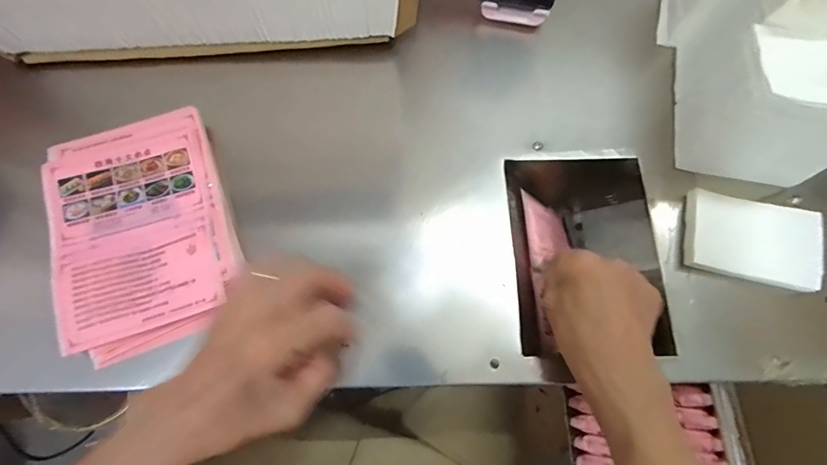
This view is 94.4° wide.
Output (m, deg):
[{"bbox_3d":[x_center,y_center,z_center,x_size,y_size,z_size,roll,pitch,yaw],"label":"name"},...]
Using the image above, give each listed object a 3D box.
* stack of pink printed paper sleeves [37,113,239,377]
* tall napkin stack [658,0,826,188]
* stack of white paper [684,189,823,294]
[{"bbox_3d":[-0.222,-0.004,0.312,0.134,0.014,0.187,-22,75,-7],"label":"stack of pink printed paper sleeves"},{"bbox_3d":[0.302,-0.161,0.310,0.116,0.114,0.210,8,74,2],"label":"tall napkin stack"},{"bbox_3d":[0.284,0.007,0.326,0.102,0.021,0.067,13,74,3],"label":"stack of white paper"}]

